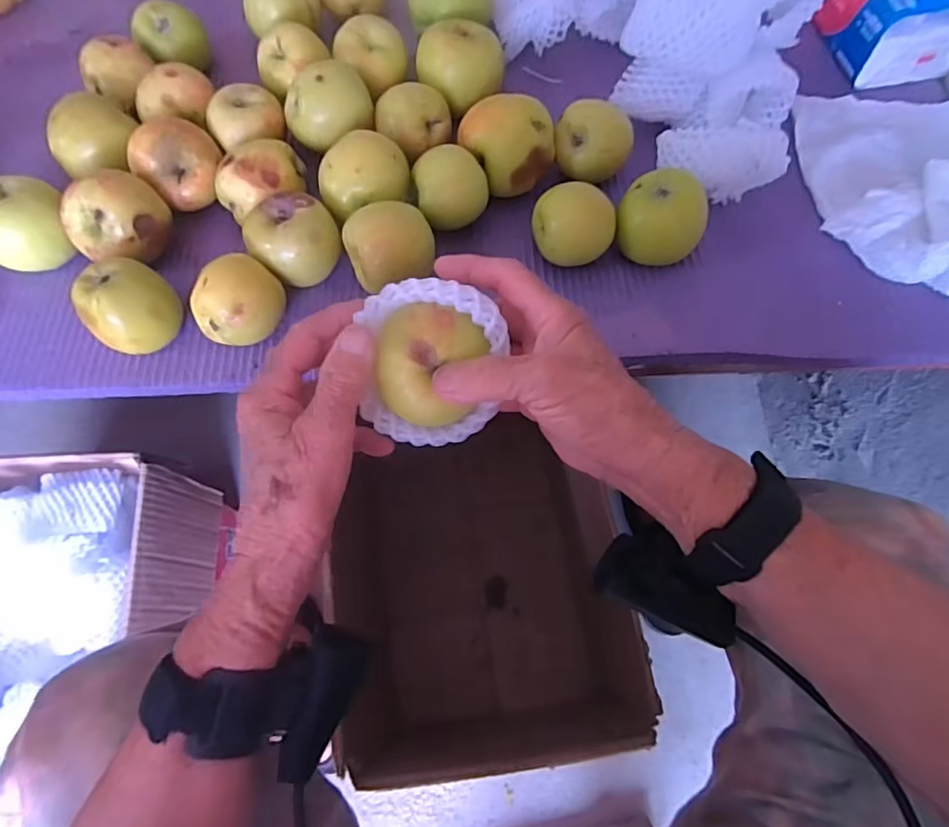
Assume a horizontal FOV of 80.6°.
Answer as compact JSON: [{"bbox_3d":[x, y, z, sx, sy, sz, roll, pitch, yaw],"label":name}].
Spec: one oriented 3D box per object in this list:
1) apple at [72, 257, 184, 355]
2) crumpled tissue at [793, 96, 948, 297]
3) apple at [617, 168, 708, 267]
[{"bbox_3d":[-0.234,-0.073,0.380,0.049,0.045,0.054,38,74,14],"label":"apple"},{"bbox_3d":[0.342,-0.184,0.436,0.145,0.026,0.202,0,69,0],"label":"crumpled tissue"},{"bbox_3d":[0.135,-0.139,0.410,0.059,0.050,0.055,0,69,0],"label":"apple"}]

